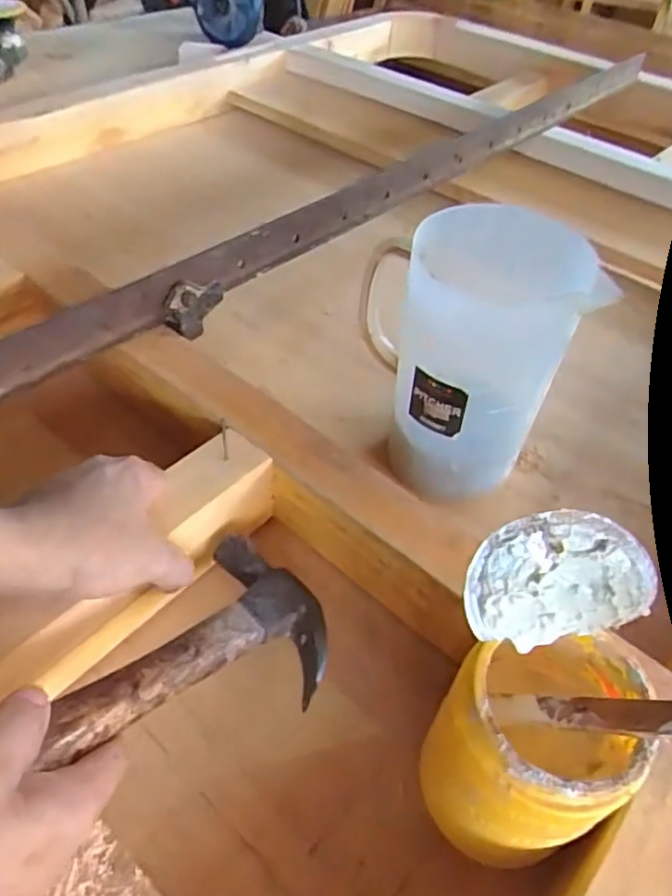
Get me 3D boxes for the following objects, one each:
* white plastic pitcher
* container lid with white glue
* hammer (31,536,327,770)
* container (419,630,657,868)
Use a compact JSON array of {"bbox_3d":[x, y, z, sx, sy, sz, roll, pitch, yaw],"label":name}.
[{"bbox_3d":[0.097,-0.069,0.506,0.143,0.223,0.107,1,48,-5],"label":"white plastic pitcher"},{"bbox_3d":[0.103,0.063,0.297,0.084,0.066,0.006,-16,13,12],"label":"container lid with white glue"},{"bbox_3d":[-0.133,0.142,0.326,0.107,0.030,0.329,36,33,27],"label":"hammer"},{"bbox_3d":[0.104,0.167,0.347,0.099,0.145,0.091,-32,56,-30],"label":"container"}]

